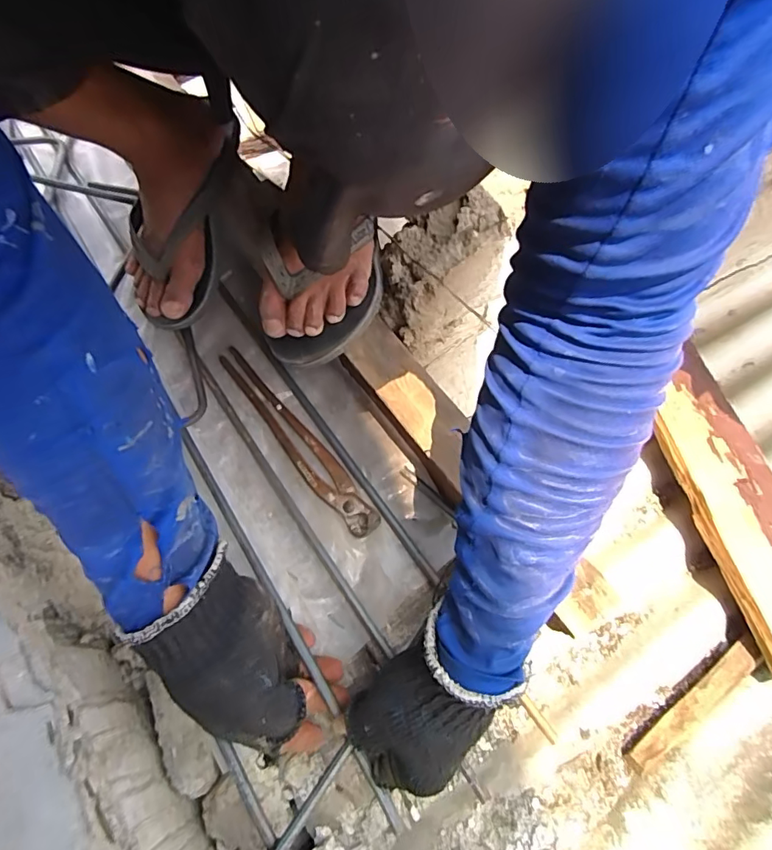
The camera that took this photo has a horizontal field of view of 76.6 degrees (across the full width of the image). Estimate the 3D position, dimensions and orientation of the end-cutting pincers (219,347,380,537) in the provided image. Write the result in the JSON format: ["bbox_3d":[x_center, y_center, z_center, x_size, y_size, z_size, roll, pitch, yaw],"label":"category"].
[{"bbox_3d":[-0.088,0.008,0.474,0.033,0.018,0.241,-35,70,-16],"label":"end-cutting pincers"}]

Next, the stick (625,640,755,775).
[{"bbox_3d":[0.280,0.256,0.444,0.159,0.021,0.025,-29,69,-14],"label":"stick"}]

